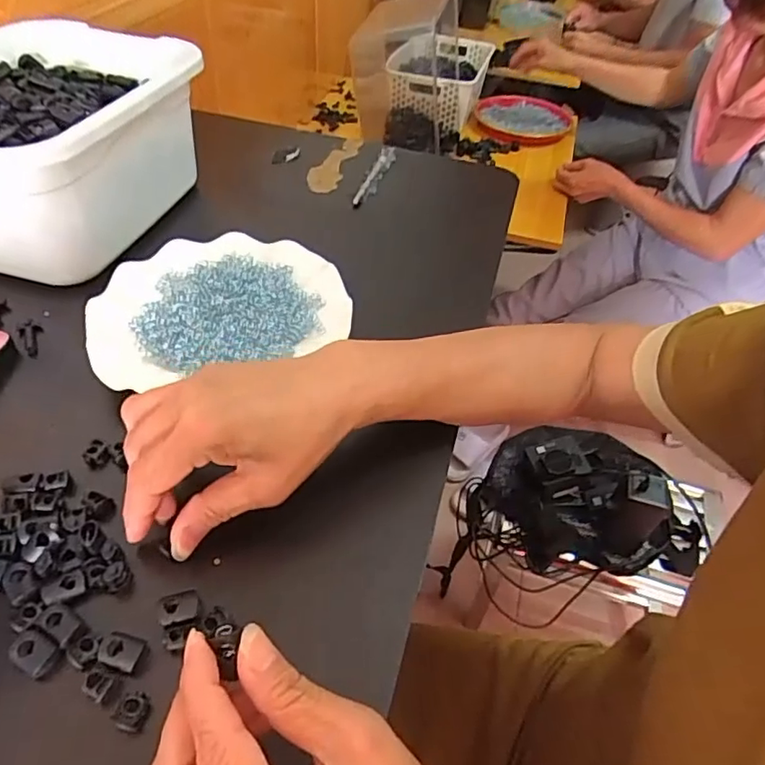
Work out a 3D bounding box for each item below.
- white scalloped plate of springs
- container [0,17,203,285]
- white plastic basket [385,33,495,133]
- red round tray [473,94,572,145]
[{"bbox_3d":[-0.127,-0.065,0.446,0.183,0.023,0.141,-13,50,-18],"label":"white scalloped plate of springs"},{"bbox_3d":[-0.275,-0.200,0.487,0.190,0.116,0.236,14,47,7],"label":"container"},{"bbox_3d":[0.128,-0.669,1.270,0.186,0.106,0.284,14,47,7],"label":"white plastic basket"},{"bbox_3d":[0.306,-0.580,1.264,0.199,0.035,0.238,14,47,7],"label":"red round tray"}]

